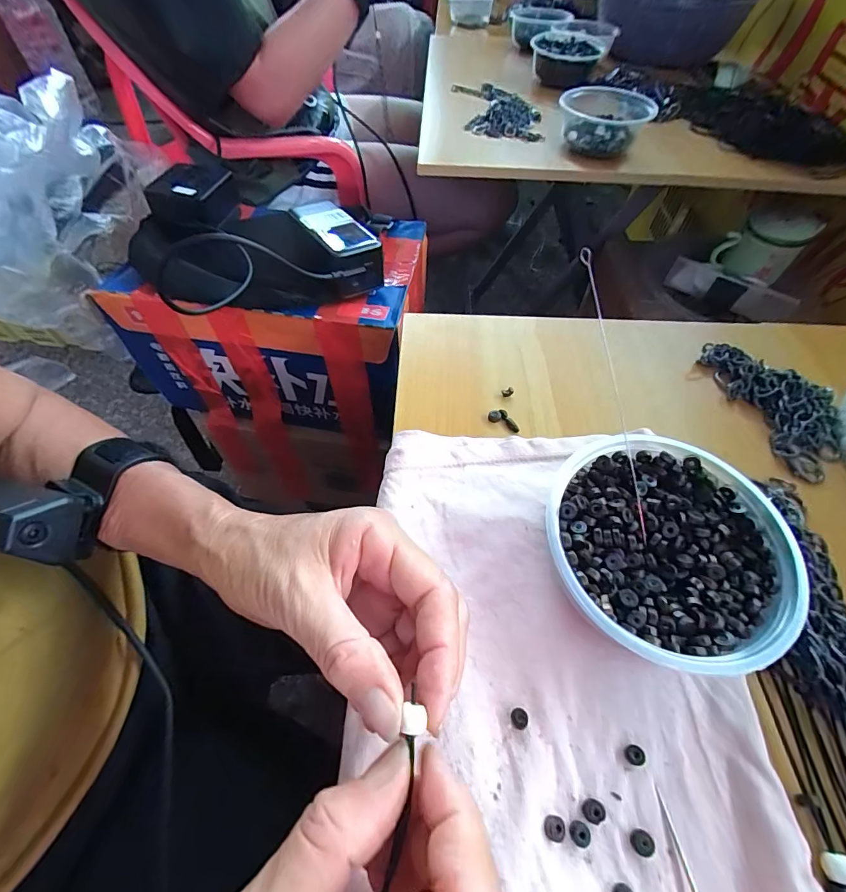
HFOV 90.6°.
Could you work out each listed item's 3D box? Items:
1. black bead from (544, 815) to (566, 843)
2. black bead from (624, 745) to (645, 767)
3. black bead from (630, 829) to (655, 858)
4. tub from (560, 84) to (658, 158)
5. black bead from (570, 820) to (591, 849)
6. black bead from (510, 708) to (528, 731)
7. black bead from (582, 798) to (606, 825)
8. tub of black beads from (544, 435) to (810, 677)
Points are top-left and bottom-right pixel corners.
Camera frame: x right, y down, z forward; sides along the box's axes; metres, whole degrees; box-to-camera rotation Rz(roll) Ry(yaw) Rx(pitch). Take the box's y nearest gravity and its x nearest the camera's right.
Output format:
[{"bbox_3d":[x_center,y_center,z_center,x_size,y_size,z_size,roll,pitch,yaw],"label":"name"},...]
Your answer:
[{"bbox_3d":[0.053,0.152,0.166,0.009,0.004,0.008,7,57,3],"label":"black bead"},{"bbox_3d":[0.092,0.135,0.182,0.007,0.004,0.007,7,57,3],"label":"black bead"},{"bbox_3d":[0.087,0.158,0.166,0.008,0.004,0.008,12,57,6],"label":"black bead"},{"bbox_3d":[0.231,-0.424,0.540,0.113,0.047,0.124,11,57,6],"label":"tub"},{"bbox_3d":[0.063,0.154,0.166,0.008,0.004,0.008,1,57,-1],"label":"black bead"},{"bbox_3d":[0.043,0.122,0.187,0.007,0.004,0.008,-10,57,-8],"label":"black bead"},{"bbox_3d":[0.070,0.150,0.171,0.008,0.004,0.008,1,57,-1],"label":"black bead"},{"bbox_3d":[0.116,0.054,0.210,0.111,0.044,0.107,1,57,-1],"label":"tub of black beads"}]

